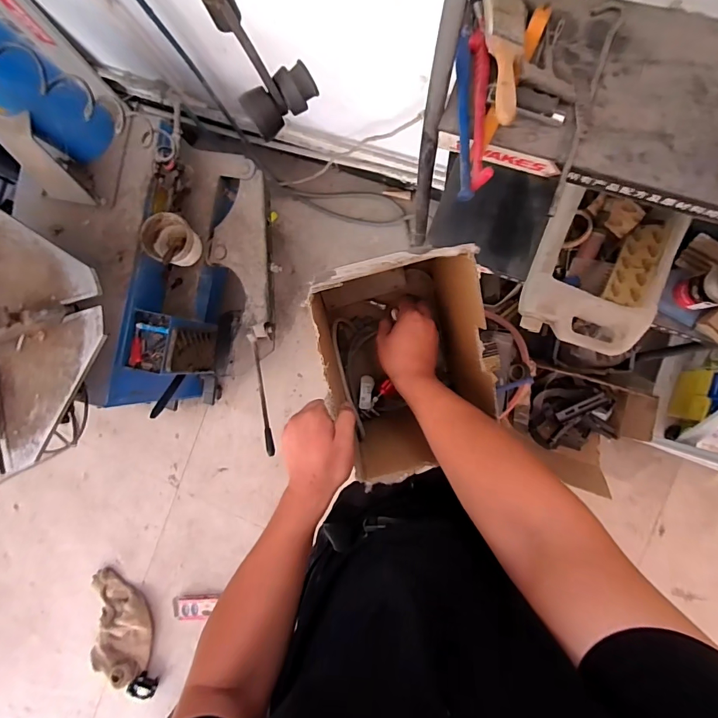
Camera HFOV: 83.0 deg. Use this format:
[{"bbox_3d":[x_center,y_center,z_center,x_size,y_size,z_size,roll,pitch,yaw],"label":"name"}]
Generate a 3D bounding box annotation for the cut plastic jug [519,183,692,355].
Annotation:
[{"bbox_3d":[0.456,-0.177,0.779,0.220,0.127,0.303,20,92,8],"label":"cut plastic jug"}]

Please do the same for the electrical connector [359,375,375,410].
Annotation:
[{"bbox_3d":[0.012,0.054,0.660,0.021,0.010,0.054,4,77,8],"label":"electrical connector"}]

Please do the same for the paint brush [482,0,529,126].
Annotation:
[{"bbox_3d":[0.178,-0.371,0.492,0.053,0.020,0.199,3,77,8],"label":"paint brush"}]

